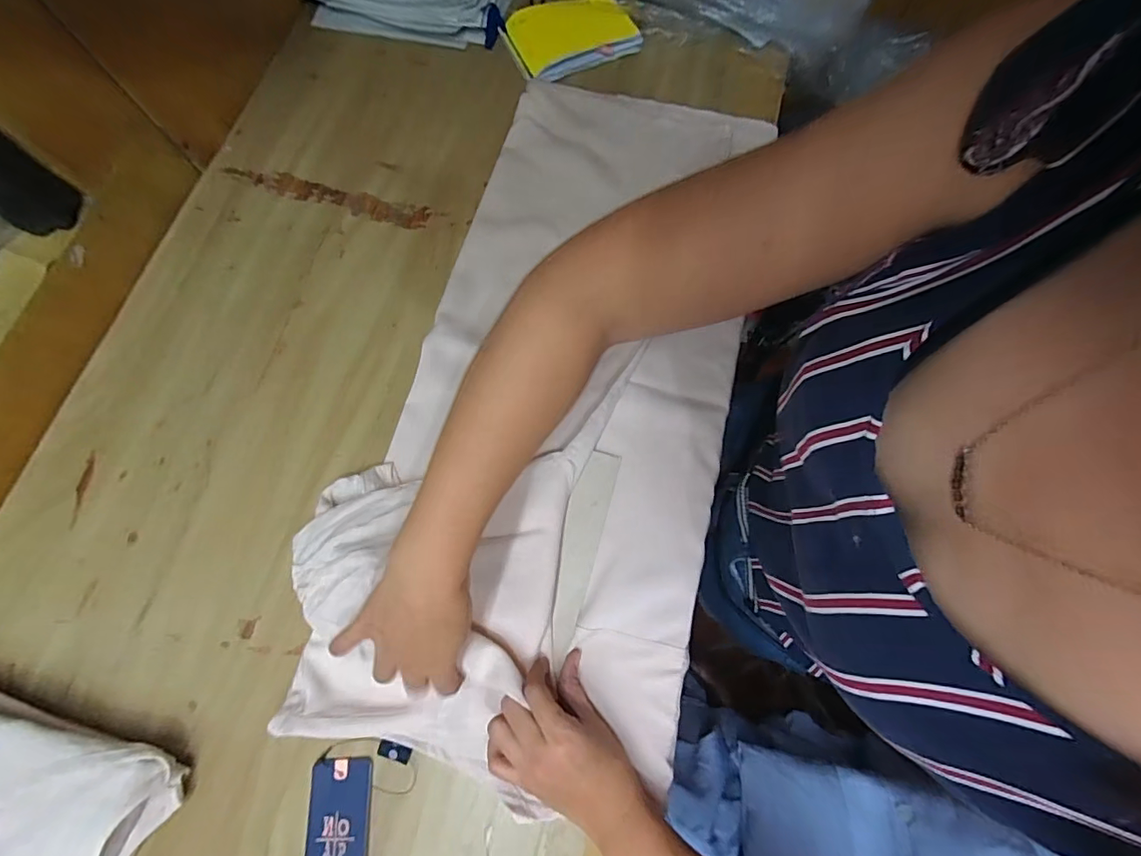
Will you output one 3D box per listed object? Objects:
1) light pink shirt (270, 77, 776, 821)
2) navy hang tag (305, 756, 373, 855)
[{"bbox_3d":[-0.007,-0.056,0.443,0.307,0.043,0.660,14,72,3],"label":"light pink shirt"},{"bbox_3d":[-0.168,0.306,0.347,0.045,0.004,0.119,-4,73,1],"label":"navy hang tag"}]

